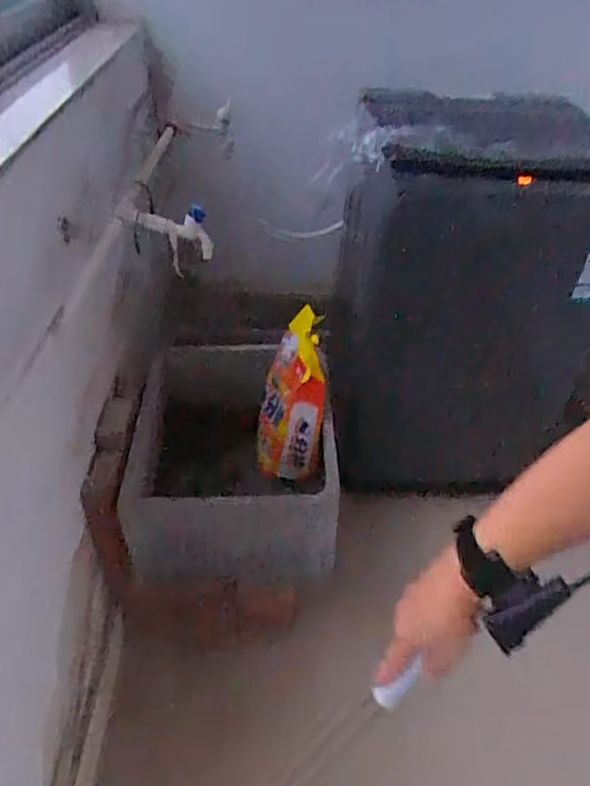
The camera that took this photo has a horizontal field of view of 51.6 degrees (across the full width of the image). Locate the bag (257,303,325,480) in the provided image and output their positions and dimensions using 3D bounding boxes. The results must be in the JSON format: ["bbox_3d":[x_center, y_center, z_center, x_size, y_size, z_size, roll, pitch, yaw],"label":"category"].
[{"bbox_3d":[-0.010,0.013,1.317,0.153,0.387,0.116,9,8,8],"label":"bag"}]

